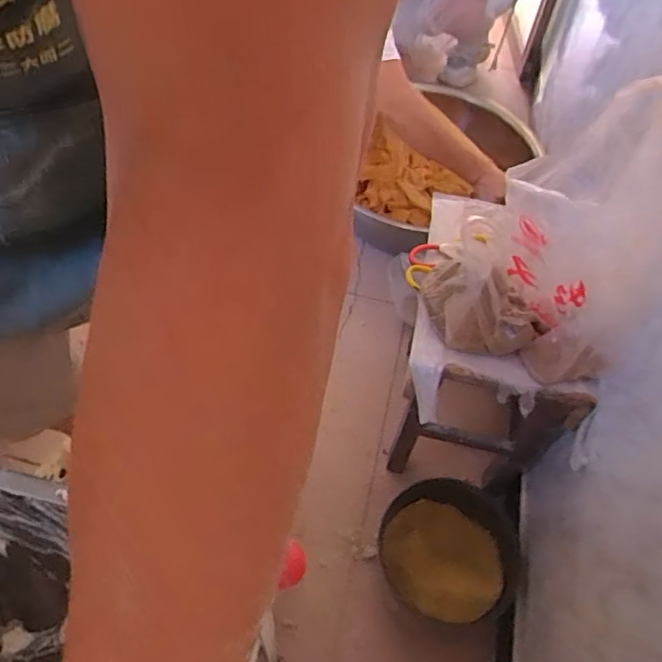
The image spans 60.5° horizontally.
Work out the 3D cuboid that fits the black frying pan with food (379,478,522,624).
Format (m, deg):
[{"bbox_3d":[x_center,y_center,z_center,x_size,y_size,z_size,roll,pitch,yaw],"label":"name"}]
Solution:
[{"bbox_3d":[0.205,0.380,0.998,0.224,0.056,0.234,2,54,-3],"label":"black frying pan with food"}]

